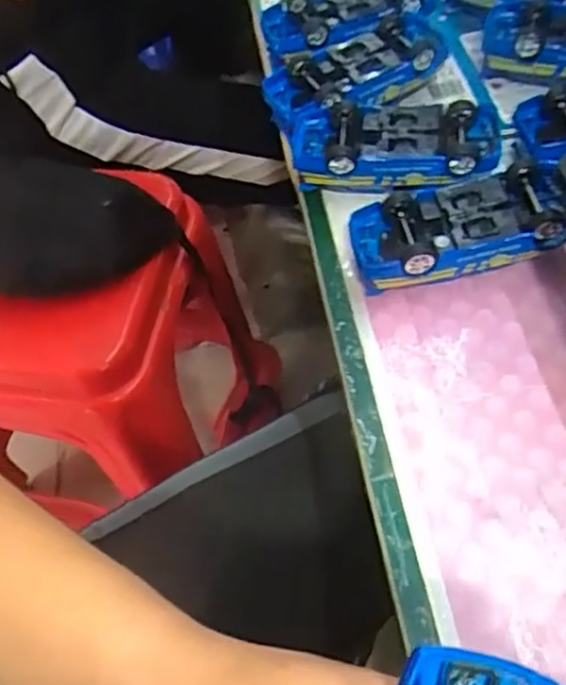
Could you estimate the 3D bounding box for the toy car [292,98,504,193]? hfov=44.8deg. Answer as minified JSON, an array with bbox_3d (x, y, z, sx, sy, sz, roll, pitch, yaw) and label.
[{"bbox_3d":[0.076,-0.130,0.458,0.134,0.033,0.062,4,57,8],"label":"toy car"}]

